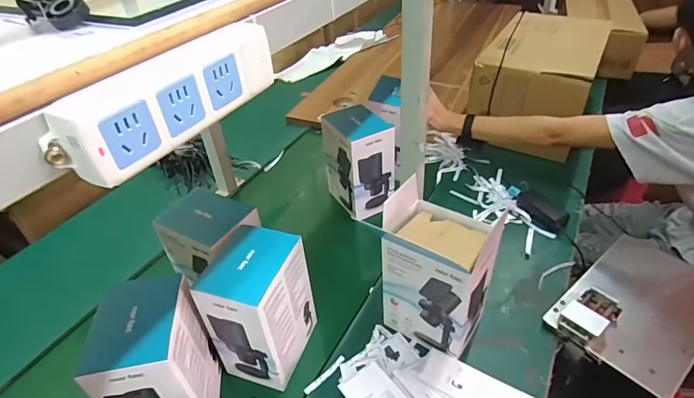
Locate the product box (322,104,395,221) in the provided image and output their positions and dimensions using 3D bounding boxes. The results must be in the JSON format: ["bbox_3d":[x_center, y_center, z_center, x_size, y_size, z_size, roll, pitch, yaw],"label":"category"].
[{"bbox_3d":[0.032,-0.096,1.024,0.119,0.216,0.161,-21,40,-20],"label":"product box"}]

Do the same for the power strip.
[{"bbox_3d":[-0.114,-0.072,0.291,0.028,0.050,0.176,20,44,28],"label":"power strip"}]

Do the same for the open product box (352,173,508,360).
[{"bbox_3d":[0.154,0.122,0.702,0.152,0.271,0.119,23,45,31],"label":"open product box"}]

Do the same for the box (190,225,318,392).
[{"bbox_3d":[-0.144,0.184,0.701,0.122,0.232,0.157,11,40,19],"label":"box"}]

